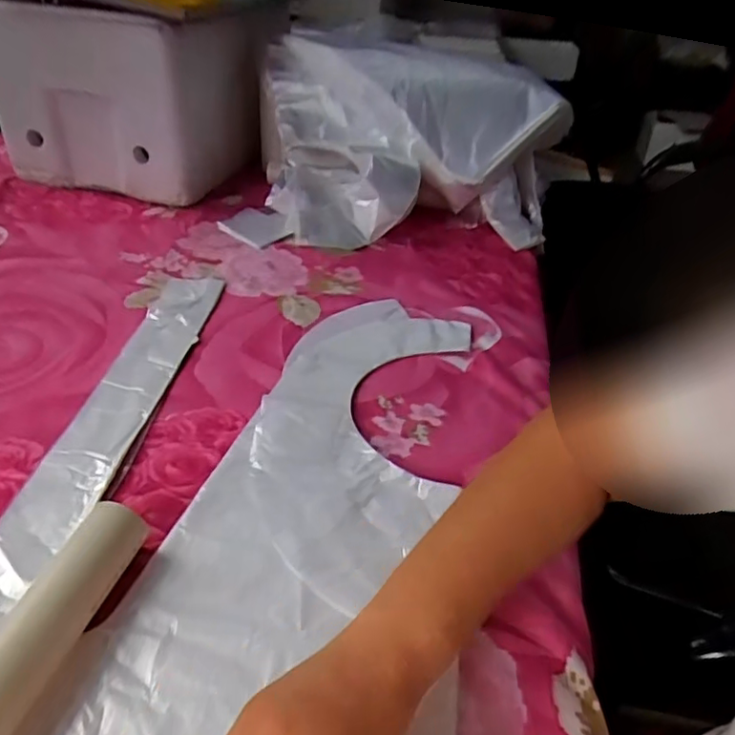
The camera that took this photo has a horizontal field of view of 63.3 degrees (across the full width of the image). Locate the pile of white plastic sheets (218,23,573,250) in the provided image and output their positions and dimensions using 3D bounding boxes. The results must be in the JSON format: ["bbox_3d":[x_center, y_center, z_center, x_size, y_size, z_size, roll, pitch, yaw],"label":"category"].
[{"bbox_3d":[0.060,-0.326,0.895,0.485,0.225,0.290,-6,38,-17],"label":"pile of white plastic sheets"}]

